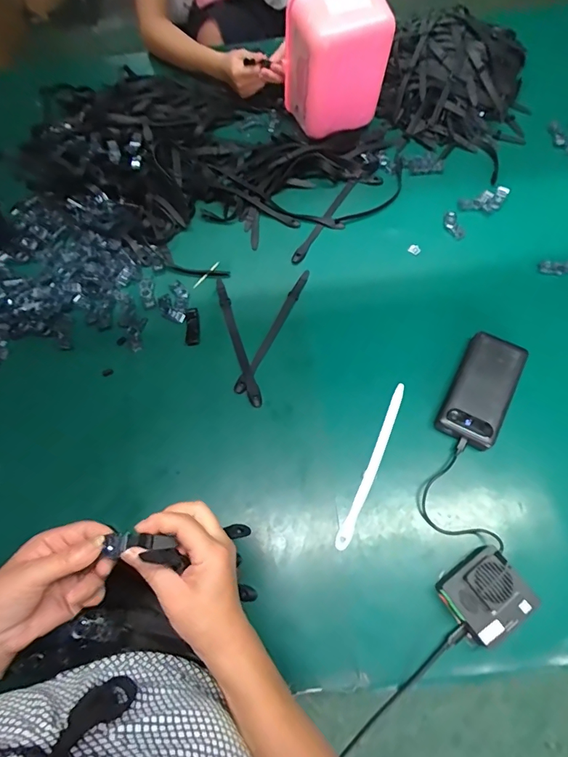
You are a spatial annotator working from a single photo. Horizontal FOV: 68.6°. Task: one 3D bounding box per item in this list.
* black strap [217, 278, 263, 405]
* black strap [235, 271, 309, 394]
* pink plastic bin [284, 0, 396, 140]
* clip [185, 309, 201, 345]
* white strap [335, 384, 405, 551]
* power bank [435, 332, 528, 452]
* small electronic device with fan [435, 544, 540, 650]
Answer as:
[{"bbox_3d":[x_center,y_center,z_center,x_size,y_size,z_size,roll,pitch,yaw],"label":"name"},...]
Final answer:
[{"bbox_3d":[-0.069,-0.057,0.608,0.016,0.004,0.215,-17,65,-5],"label":"black strap"},{"bbox_3d":[-0.014,-0.073,0.616,0.016,0.005,0.223,23,68,13],"label":"black strap"},{"bbox_3d":[0.087,-0.512,0.685,0.150,0.194,0.099,-16,65,-5],"label":"pink plastic bin"},{"bbox_3d":[-0.136,-0.077,0.623,0.021,0.007,0.060,-6,64,0],"label":"clip"},{"bbox_3d":[0.113,0.105,0.527,0.017,0.004,0.223,21,67,13],"label":"white strap"},{"bbox_3d":[0.261,0.015,0.547,0.073,0.033,0.147,26,69,14],"label":"power bank"},{"bbox_3d":[0.215,0.230,0.442,0.077,0.041,0.071,-33,67,-12],"label":"small electronic device with fan"}]

